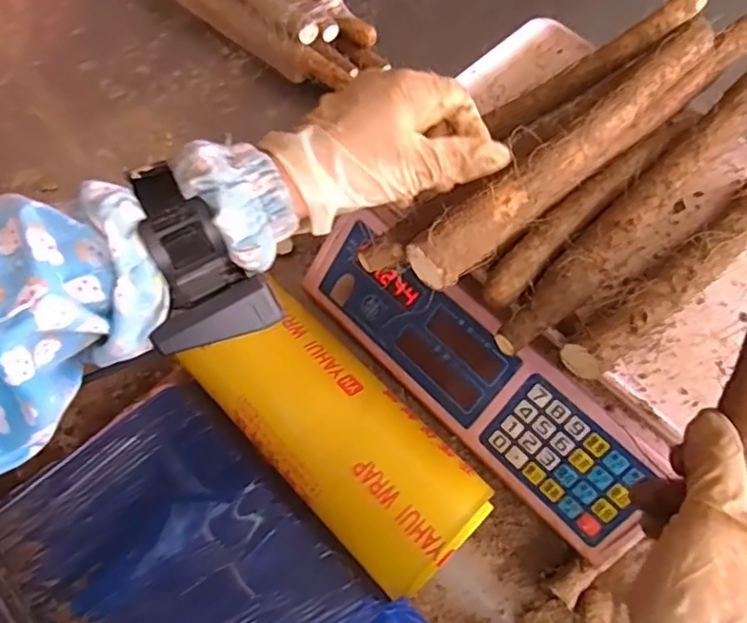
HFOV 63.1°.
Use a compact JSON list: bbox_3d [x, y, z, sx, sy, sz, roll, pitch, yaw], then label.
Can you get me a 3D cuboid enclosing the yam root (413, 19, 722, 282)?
[{"bbox_3d":[0.142,-0.112,0.419,0.291,0.039,0.031,-39,69,-15],"label":"yam root"}]

